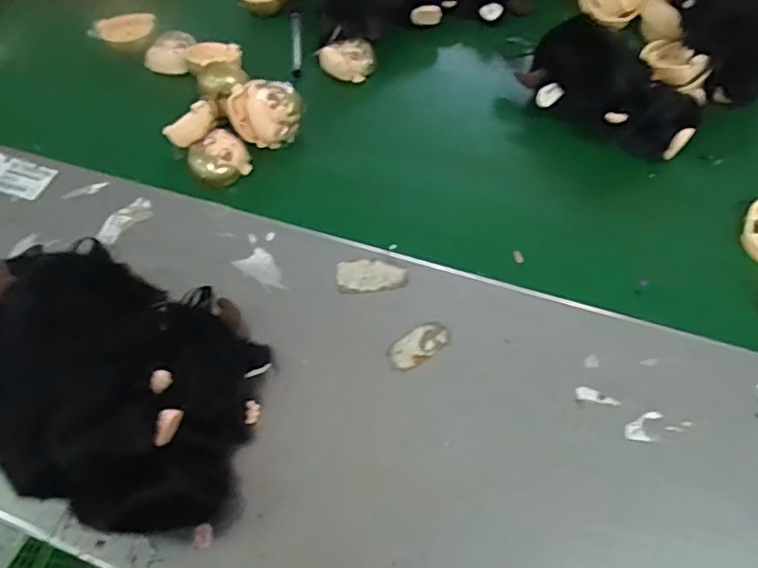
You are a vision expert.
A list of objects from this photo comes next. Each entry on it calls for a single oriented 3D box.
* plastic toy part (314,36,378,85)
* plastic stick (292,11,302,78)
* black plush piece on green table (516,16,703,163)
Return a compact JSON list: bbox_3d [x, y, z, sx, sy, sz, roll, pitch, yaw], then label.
[{"bbox_3d":[-0.027,-0.204,0.545,0.050,0.024,0.031,-17,60,-7],"label":"plastic toy part"},{"bbox_3d":[-0.079,-0.233,0.574,0.008,0.008,0.089,-5,59,0],"label":"plastic stick"},{"bbox_3d":[0.177,-0.155,0.458,0.141,0.053,0.073,34,68,21],"label":"black plush piece on green table"}]

